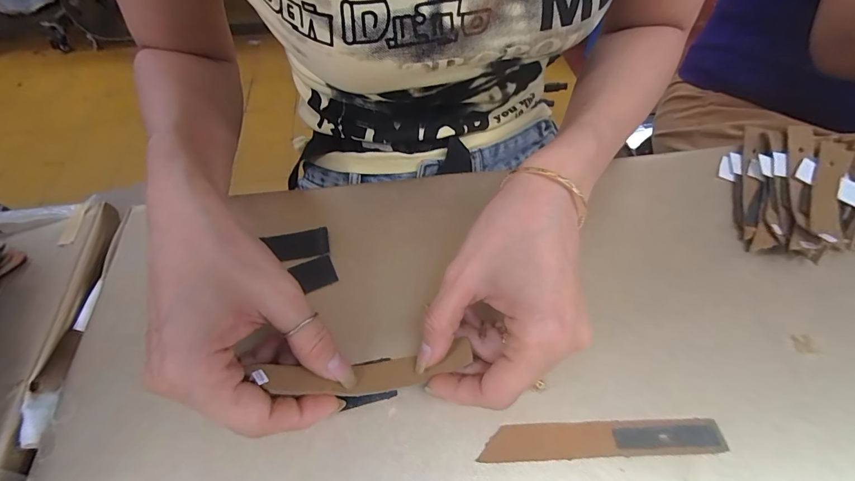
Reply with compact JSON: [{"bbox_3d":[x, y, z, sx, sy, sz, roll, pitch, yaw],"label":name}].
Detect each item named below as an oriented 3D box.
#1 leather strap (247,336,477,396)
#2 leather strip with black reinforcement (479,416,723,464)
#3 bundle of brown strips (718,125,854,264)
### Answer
[{"bbox_3d":[-0.034,0.070,0.205,0.109,0.028,0.016,0,53,-14],"label":"leather strap"},{"bbox_3d":[0.091,0.104,0.201,0.124,0.004,0.017,-2,54,-1],"label":"leather strip with black reinforcement"},{"bbox_3d":[0.288,-0.038,0.285,0.102,0.032,0.130,18,56,13],"label":"bundle of brown strips"}]

